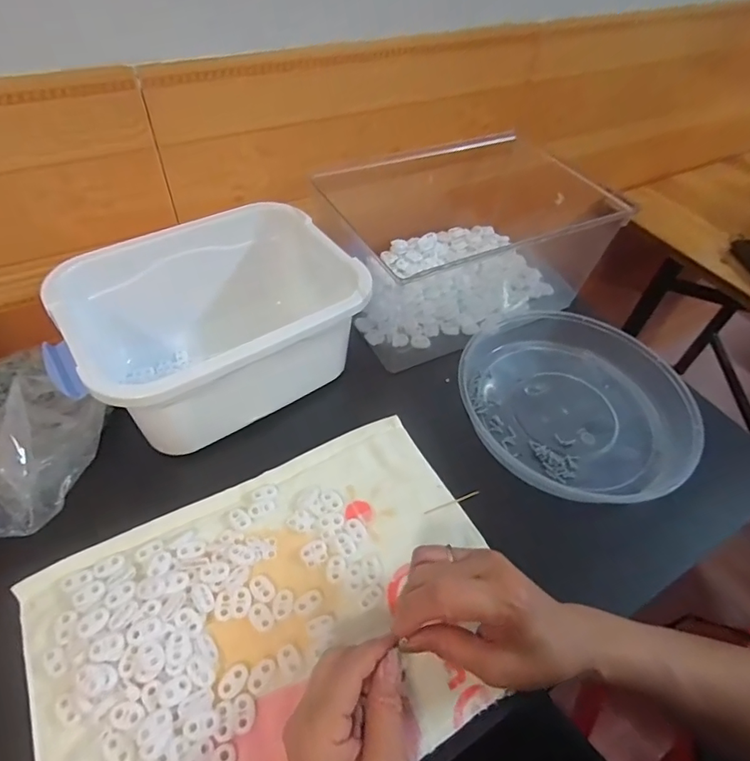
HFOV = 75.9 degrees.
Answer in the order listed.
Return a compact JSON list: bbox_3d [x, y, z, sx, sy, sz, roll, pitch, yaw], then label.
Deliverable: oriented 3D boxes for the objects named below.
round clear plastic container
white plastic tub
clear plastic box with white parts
[{"bbox_3d":[0.203,0.016,0.497,0.231,0.039,0.205,28,54,17],"label":"round clear plastic container"},{"bbox_3d":[-0.153,-0.056,0.475,0.251,0.131,0.188,-22,56,-23],"label":"white plastic tub"},{"bbox_3d":[0.100,-0.167,0.589,0.294,0.135,0.225,-18,55,-21],"label":"clear plastic box with white parts"}]

